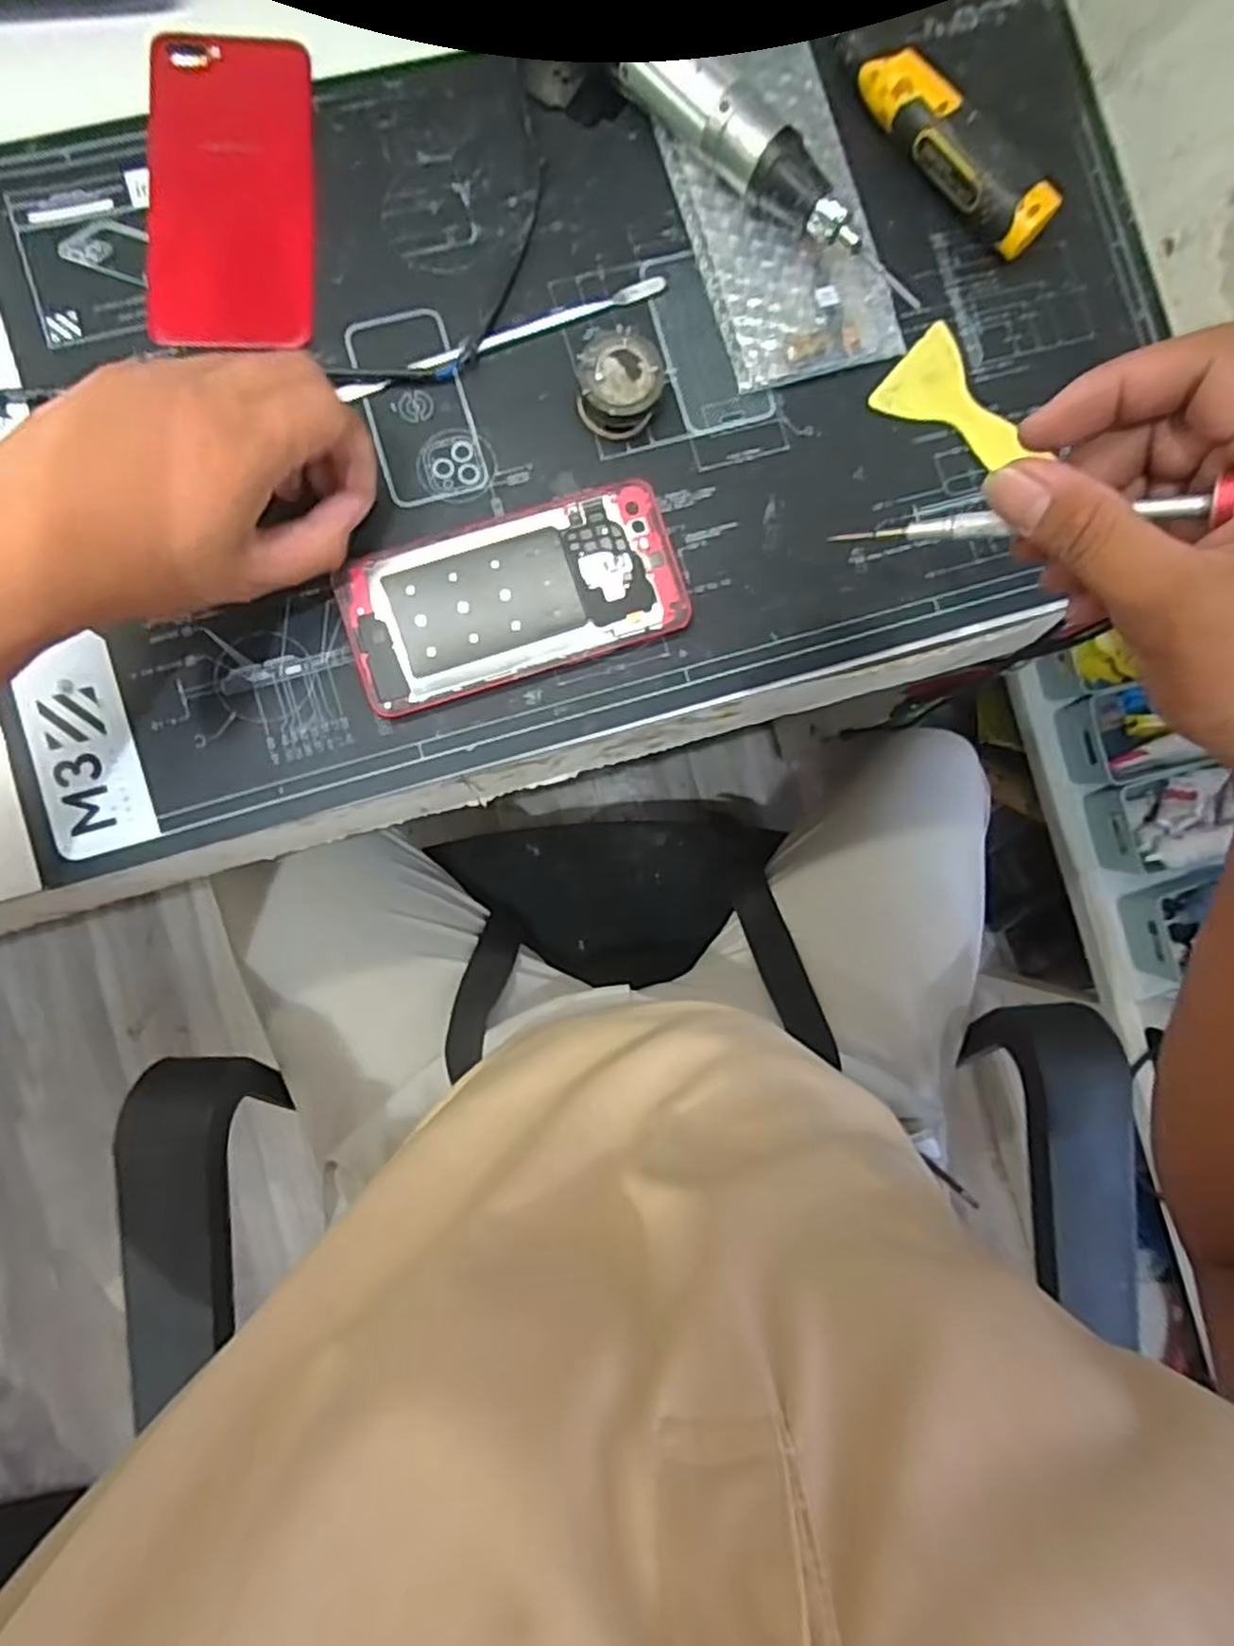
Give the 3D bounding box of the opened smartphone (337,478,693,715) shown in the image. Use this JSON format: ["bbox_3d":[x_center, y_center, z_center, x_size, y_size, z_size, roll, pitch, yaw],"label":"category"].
[{"bbox_3d":[-0.047,-0.105,0.344,0.151,0.010,0.073,-19,90,-4],"label":"opened smartphone"}]

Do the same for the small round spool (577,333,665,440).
[{"bbox_3d":[0.001,-0.201,0.343,0.037,0.024,0.034,0,88,-4],"label":"small round spool"}]

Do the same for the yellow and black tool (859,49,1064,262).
[{"bbox_3d":[0.161,-0.321,0.358,0.111,0.028,0.024,44,86,-2],"label":"yellow and black tool"}]

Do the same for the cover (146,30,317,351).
[{"bbox_3d":[-0.179,-0.294,0.346,0.073,0.007,0.144,-1,88,-4],"label":"cover"}]

